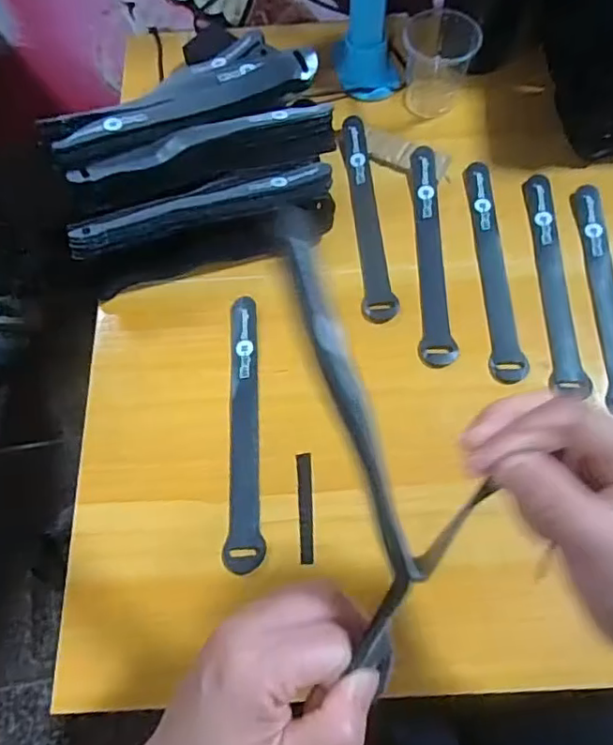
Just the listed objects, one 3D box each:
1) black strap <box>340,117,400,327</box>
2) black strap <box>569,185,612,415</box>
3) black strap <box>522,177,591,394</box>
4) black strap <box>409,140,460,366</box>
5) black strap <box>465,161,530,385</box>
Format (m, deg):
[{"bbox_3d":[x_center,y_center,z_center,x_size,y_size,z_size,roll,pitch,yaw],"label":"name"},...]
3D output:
[{"bbox_3d":[0.052,-0.134,0.483,0.026,0.009,0.207,-4,66,1],"label":"black strap"},{"bbox_3d":[0.230,-0.064,0.444,0.024,0.006,0.203,2,67,3],"label":"black strap"},{"bbox_3d":[0.193,-0.076,0.449,0.026,0.004,0.195,3,67,4],"label":"black strap"},{"bbox_3d":[0.100,-0.099,0.463,0.024,0.007,0.206,1,66,3],"label":"black strap"},{"bbox_3d":[0.147,-0.086,0.457,0.023,0.005,0.206,0,66,2],"label":"black strap"}]

